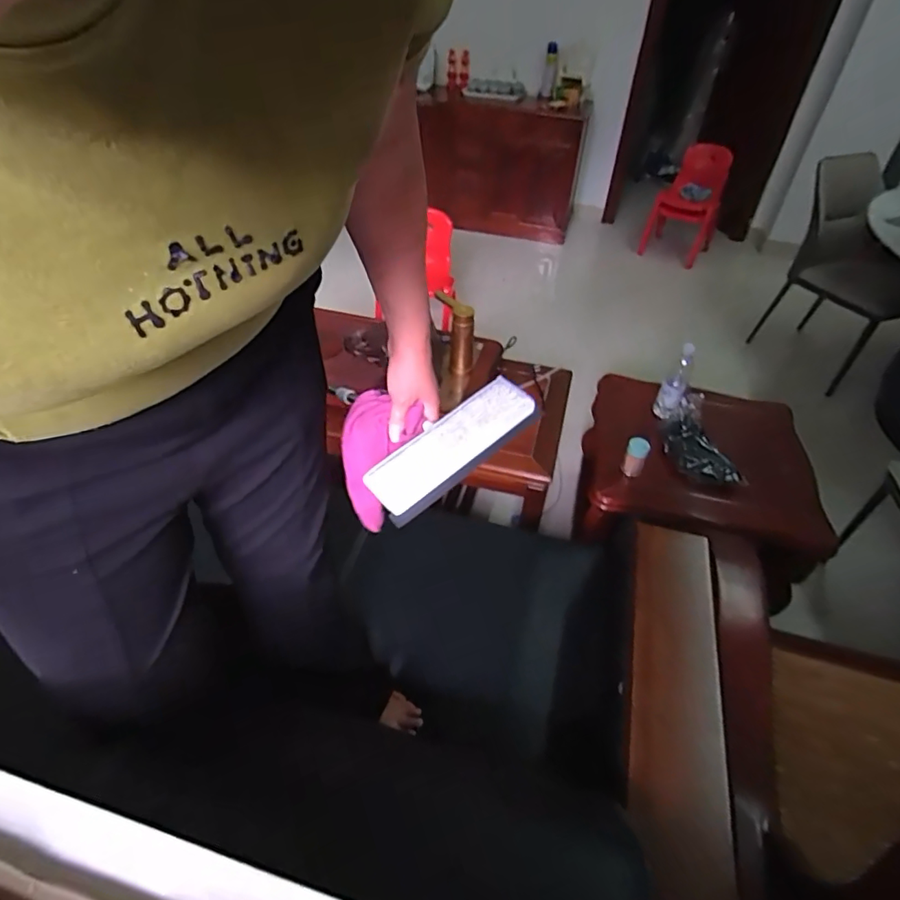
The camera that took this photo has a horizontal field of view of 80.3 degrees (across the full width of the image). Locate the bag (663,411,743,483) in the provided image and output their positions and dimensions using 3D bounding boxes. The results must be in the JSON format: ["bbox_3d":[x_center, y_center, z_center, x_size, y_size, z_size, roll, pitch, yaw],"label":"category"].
[{"bbox_3d":[0.632,-0.003,1.382,0.114,0.049,0.243,-9,44,-13],"label":"bag"}]

